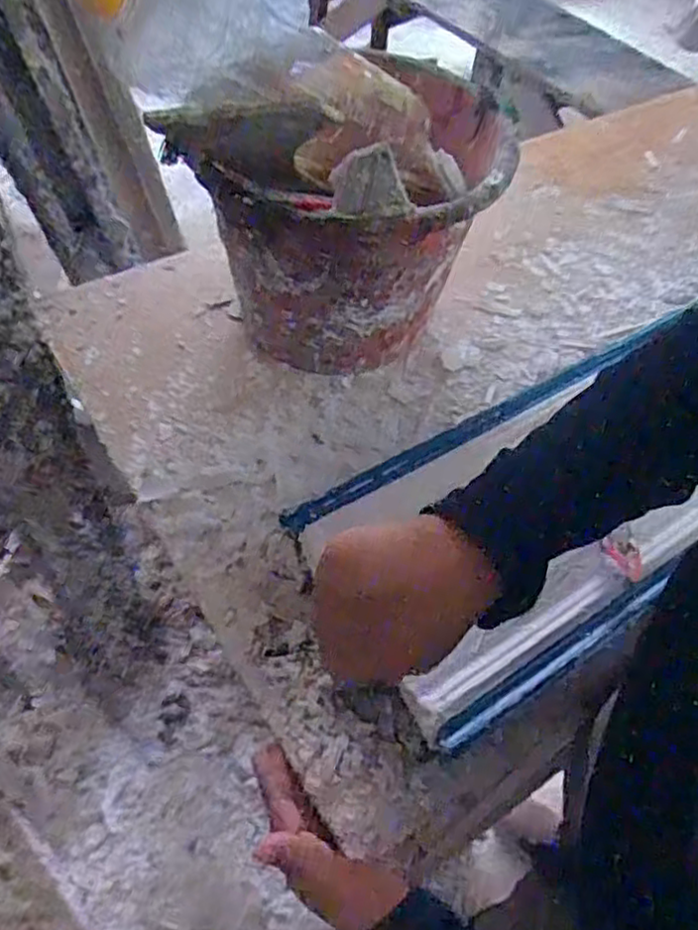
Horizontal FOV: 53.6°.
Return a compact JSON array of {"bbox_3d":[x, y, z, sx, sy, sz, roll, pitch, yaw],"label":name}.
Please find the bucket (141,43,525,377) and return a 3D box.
[{"bbox_3d":[0.021,-0.220,0.629,0.201,0.245,0.258,23,54,11],"label":"bucket"}]

